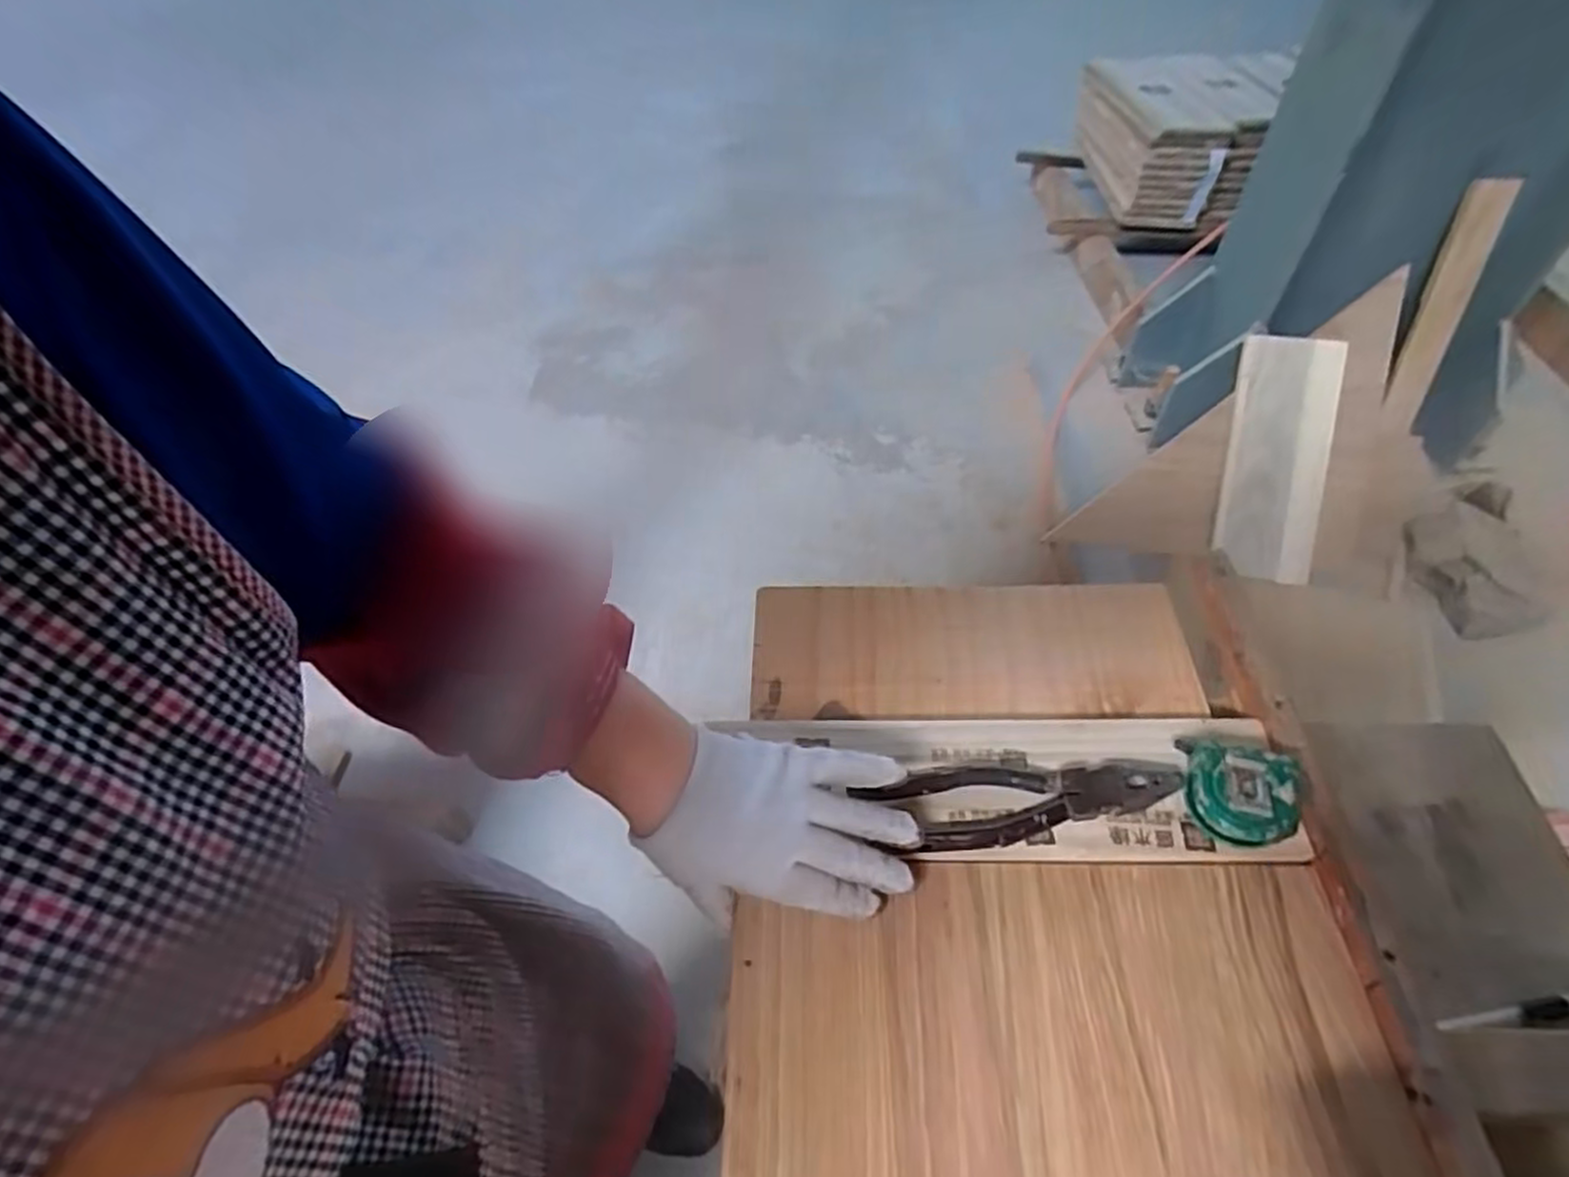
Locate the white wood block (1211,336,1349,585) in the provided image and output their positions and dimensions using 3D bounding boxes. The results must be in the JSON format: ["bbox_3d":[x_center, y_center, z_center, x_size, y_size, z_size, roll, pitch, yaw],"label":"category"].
[{"bbox_3d":[0.751,-0.194,1.149,0.146,0.058,0.360,4,95,10],"label":"white wood block"}]

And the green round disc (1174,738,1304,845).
[{"bbox_3d":[0.270,0.122,0.453,0.059,0.030,0.055,-2,53,2],"label":"green round disc"}]

